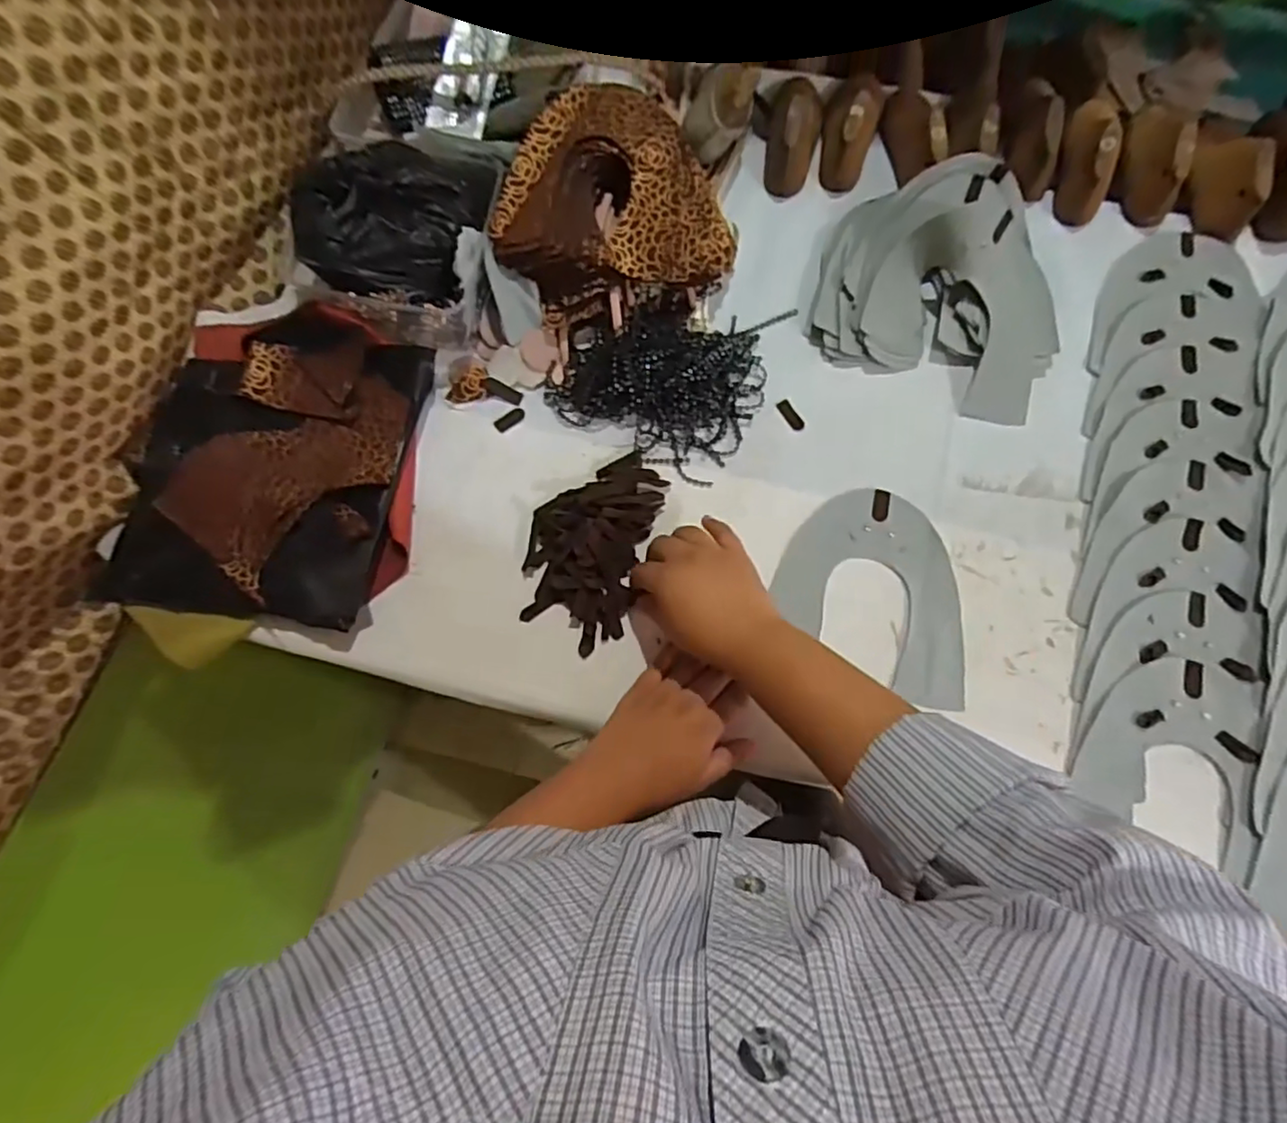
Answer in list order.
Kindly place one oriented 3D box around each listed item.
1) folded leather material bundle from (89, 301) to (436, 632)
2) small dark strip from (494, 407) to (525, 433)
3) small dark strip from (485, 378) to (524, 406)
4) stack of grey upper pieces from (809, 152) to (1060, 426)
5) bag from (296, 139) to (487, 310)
[{"bbox_3d":[-0.299,-0.083,0.519,0.228,0.035,0.257,5,72,4],"label":"folded leather material bundle"},{"bbox_3d":[-0.115,-0.122,0.549,0.027,0.004,0.013,-42,76,-11],"label":"small dark strip"},{"bbox_3d":[-0.122,-0.148,0.555,0.035,0.006,0.012,26,75,10],"label":"small dark strip"},{"bbox_3d":[0.259,-0.248,0.546,0.201,0.064,0.223,14,73,6],"label":"stack of grey upper pieces"},{"bbox_3d":[-0.203,-0.280,0.516,0.124,0.077,0.126,14,73,6],"label":"bag"}]

